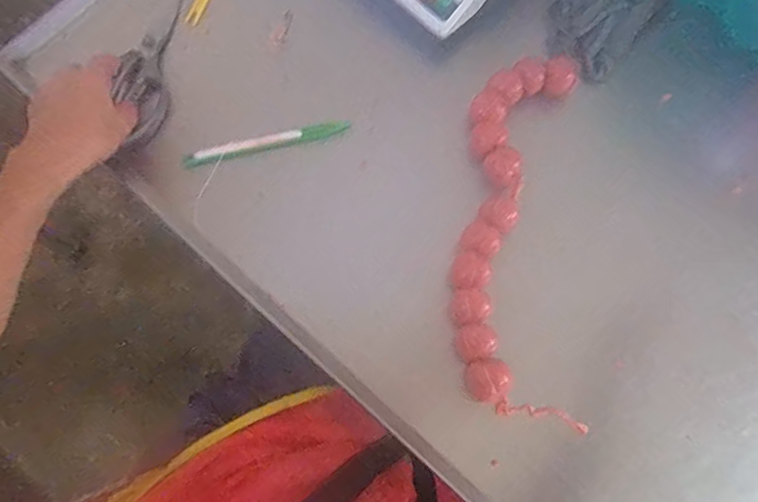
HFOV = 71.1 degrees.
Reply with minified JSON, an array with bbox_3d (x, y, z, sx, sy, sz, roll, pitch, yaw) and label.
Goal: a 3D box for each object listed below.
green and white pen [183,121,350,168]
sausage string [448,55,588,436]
[{"bbox_3d":[-0.117,-0.113,0.561,0.172,0.015,0.016,-15,75,-4],"label":"green and white pen"},{"bbox_3d":[0.136,-0.025,0.522,0.122,0.029,0.365,3,75,1],"label":"sausage string"}]

